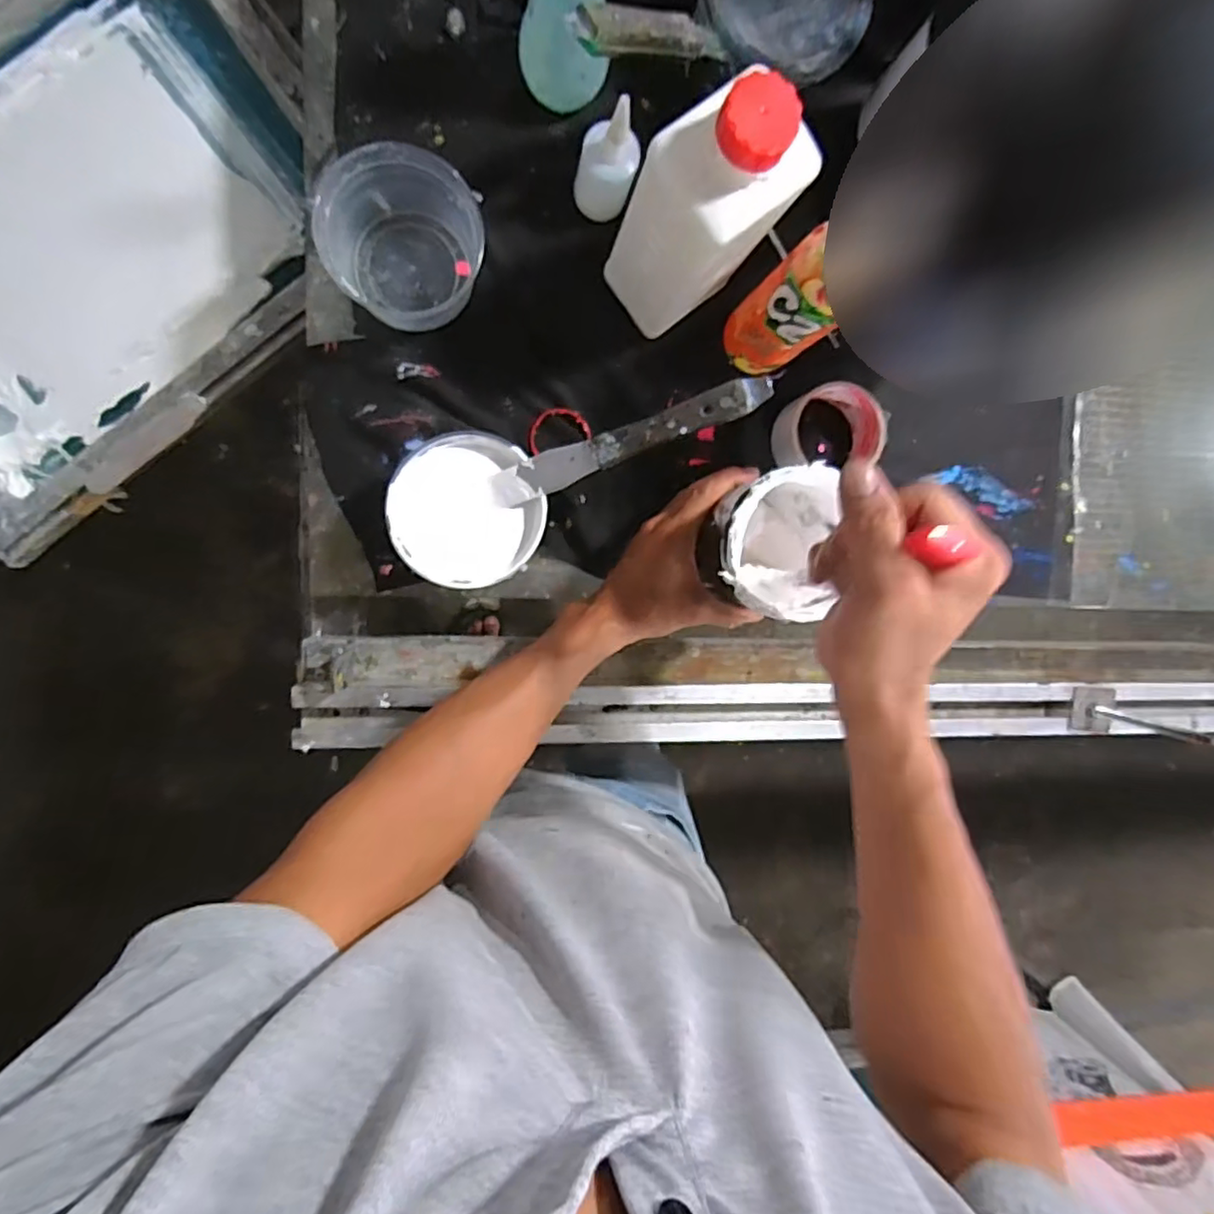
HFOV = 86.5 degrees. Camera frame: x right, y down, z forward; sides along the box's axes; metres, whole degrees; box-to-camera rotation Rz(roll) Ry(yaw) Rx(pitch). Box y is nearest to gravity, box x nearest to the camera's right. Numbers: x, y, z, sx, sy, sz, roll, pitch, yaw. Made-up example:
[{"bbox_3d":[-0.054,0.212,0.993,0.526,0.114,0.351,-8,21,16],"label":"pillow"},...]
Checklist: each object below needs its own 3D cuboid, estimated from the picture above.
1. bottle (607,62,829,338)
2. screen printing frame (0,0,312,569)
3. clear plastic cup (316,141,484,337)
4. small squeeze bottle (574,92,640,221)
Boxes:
[{"bbox_3d":[0.064,-0.266,0.444,0.086,0.219,0.073,-38,99,-4],"label":"bottle"},{"bbox_3d":[-0.492,-0.342,0.589,0.532,0.055,0.402,-38,99,-4],"label":"screen printing frame"},{"bbox_3d":[-0.154,-0.279,0.490,0.102,0.074,0.115,39,88,-10],"label":"clear plastic cup"},{"bbox_3d":[0.000,-0.332,0.487,0.043,0.107,0.038,13,93,-9],"label":"small squeeze bottle"}]

